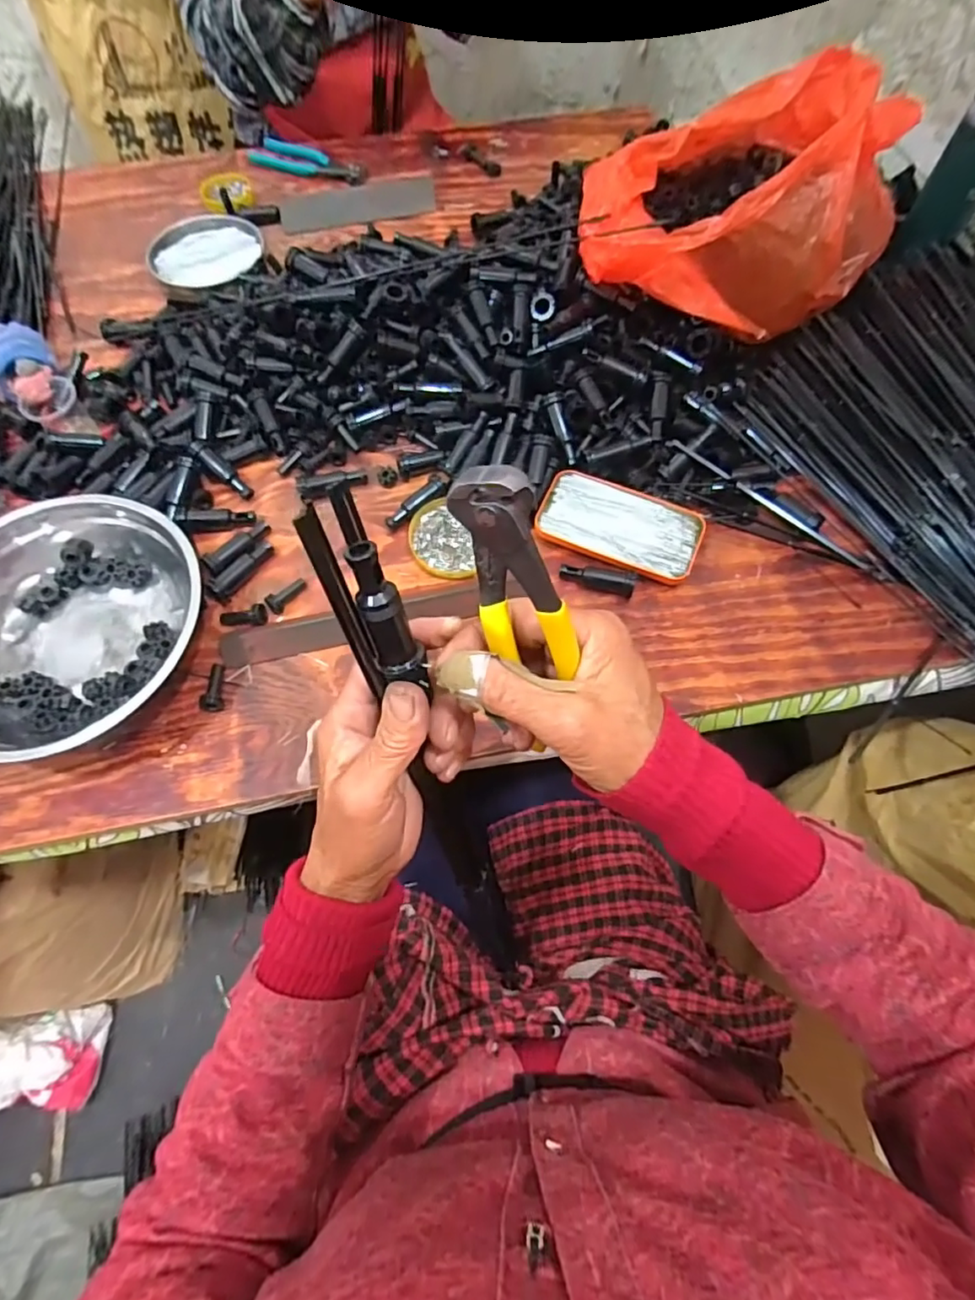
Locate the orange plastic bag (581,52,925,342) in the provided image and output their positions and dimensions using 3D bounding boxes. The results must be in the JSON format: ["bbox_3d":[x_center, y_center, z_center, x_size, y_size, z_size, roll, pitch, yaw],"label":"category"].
[{"bbox_3d":[0.237,-0.443,0.564,0.285,0.134,0.243,0,65,0],"label":"orange plastic bag"}]

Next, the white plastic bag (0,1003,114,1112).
[{"bbox_3d":[-0.761,0.681,0.920,0.254,0.113,0.179,-13,66,-6],"label":"white plastic bag"}]

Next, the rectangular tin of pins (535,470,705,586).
[{"bbox_3d":[0.120,-0.112,0.534,0.143,0.022,0.075,21,67,9],"label":"rectangular tin of pins"}]

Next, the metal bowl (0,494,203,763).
[{"bbox_3d":[-0.333,-0.018,0.464,0.212,0.072,0.202,0,65,0],"label":"metal bowl"}]

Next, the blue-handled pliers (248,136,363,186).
[{"bbox_3d":[-0.238,-0.661,0.784,0.164,0.009,0.060,18,67,8],"label":"blue-handled pliers"}]

